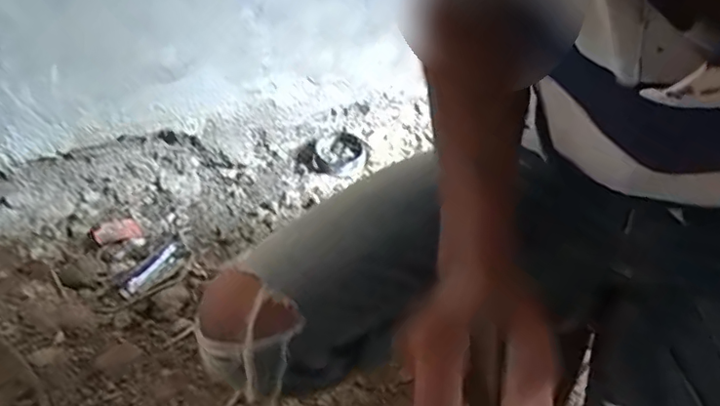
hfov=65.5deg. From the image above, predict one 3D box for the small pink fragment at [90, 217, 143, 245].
[{"bbox_3d":[-0.360,0.041,0.830,0.063,0.020,0.041,-26,41,-30],"label":"small pink fragment"}]

